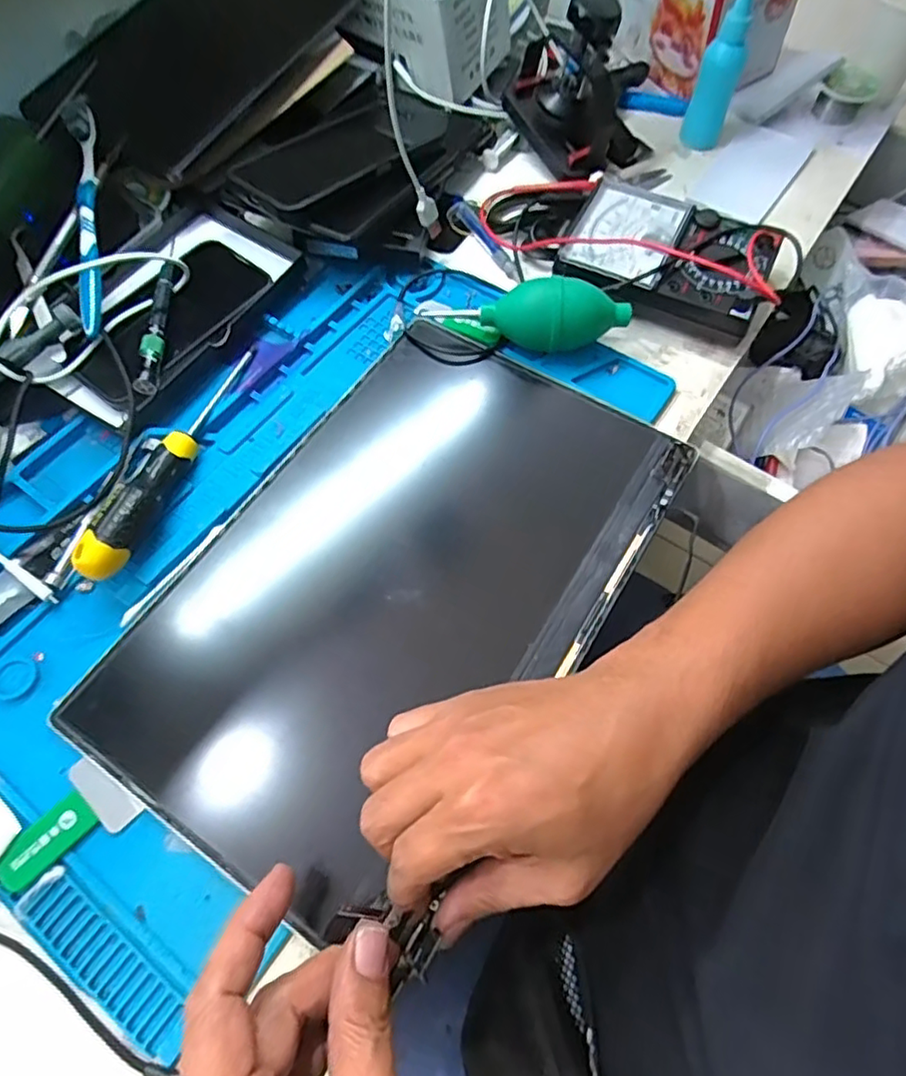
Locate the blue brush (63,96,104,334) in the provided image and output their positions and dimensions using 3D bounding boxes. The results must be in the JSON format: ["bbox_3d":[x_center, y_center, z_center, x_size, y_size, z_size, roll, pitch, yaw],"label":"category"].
[{"bbox_3d":[-0.260,-0.230,0.424,0.019,0.012,0.188,-9,77,-4],"label":"blue brush"}]

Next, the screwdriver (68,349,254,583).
[{"bbox_3d":[-0.178,-0.061,0.386,0.024,0.036,0.196,12,64,6],"label":"screwdriver"}]

